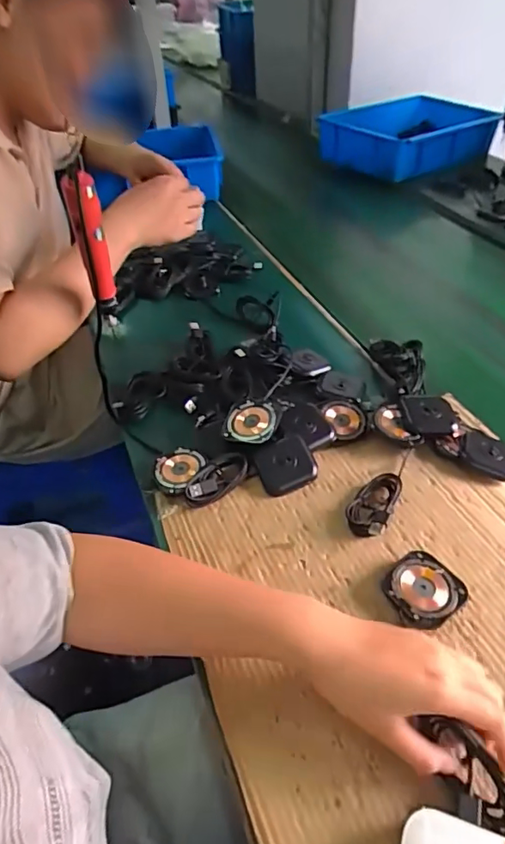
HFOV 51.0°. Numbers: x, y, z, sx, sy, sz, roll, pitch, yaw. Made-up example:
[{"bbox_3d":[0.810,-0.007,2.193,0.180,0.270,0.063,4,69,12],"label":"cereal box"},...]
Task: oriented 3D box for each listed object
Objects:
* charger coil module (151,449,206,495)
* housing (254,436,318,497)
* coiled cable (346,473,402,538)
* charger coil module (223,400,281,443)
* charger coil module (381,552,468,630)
[{"bbox_3d":[-0.080,0.051,0.565,0.047,0.011,0.056,32,62,20],"label":"charger coil module"},{"bbox_3d":[0.034,0.045,0.549,0.058,0.015,0.055,-20,68,-3],"label":"housing"},{"bbox_3d":[0.119,0.080,0.517,0.037,0.023,0.076,18,47,22],"label":"coiled cable"},{"bbox_3d":[0.000,-0.002,0.574,0.057,0.011,0.053,5,61,8],"label":"charger coil module"},{"bbox_3d":[0.143,0.142,0.447,0.061,0.019,0.058,-27,48,-23],"label":"charger coil module"}]

